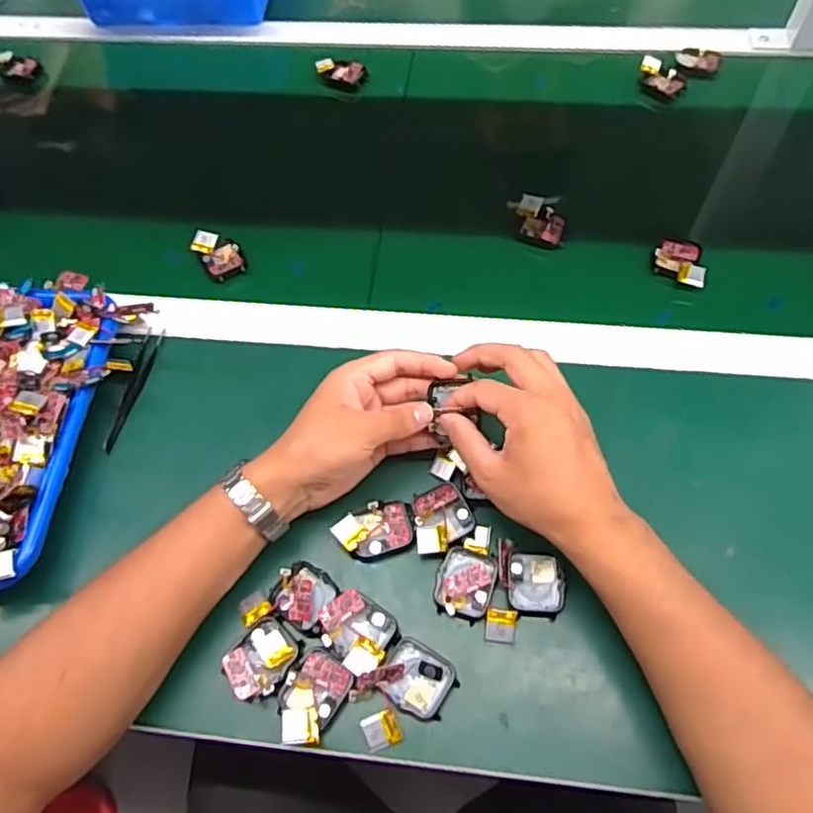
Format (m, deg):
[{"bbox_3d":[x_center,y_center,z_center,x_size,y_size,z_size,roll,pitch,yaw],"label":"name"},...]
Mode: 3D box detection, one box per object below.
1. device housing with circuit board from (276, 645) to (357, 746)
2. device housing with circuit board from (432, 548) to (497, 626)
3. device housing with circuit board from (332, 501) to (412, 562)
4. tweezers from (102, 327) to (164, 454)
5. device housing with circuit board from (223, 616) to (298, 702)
[{"bbox_3d":[-0.060,0.183,0.400,0.037,0.014,0.054,27,65,16],"label":"device housing with circuit board"},{"bbox_3d":[0.040,0.120,0.432,0.038,0.011,0.046,14,62,10],"label":"device housing with circuit board"},{"bbox_3d":[-0.023,0.087,0.452,0.055,0.018,0.036,-14,61,-5],"label":"device housing with circuit board"},{"bbox_3d":[-0.225,-0.016,0.524,0.015,0.010,0.118,4,61,5],"label":"tweezers"},{"bbox_3d":[-0.094,0.165,0.413,0.038,0.007,0.047,40,70,21],"label":"device housing with circuit board"}]

